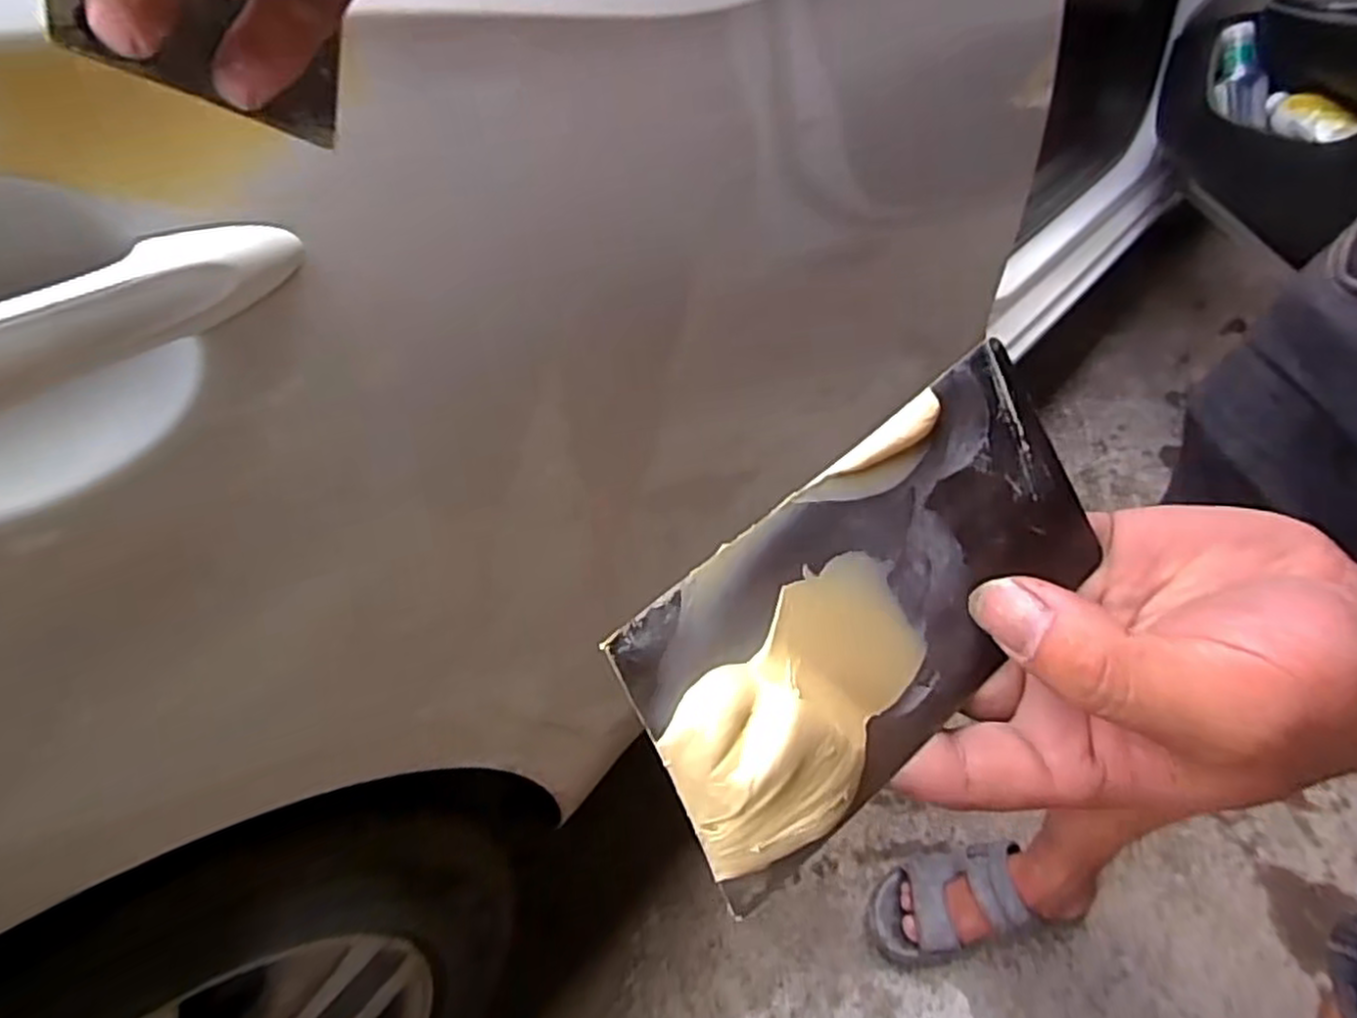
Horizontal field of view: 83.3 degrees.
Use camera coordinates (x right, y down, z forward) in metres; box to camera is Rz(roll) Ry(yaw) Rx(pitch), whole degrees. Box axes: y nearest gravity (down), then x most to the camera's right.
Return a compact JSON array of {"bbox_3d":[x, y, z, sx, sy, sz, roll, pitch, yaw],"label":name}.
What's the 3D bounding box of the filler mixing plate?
[{"bbox_3d":[0.051,0.024,0.182,0.133,0.071,0.018,-38,14,-17],"label":"filler mixing plate"}]

